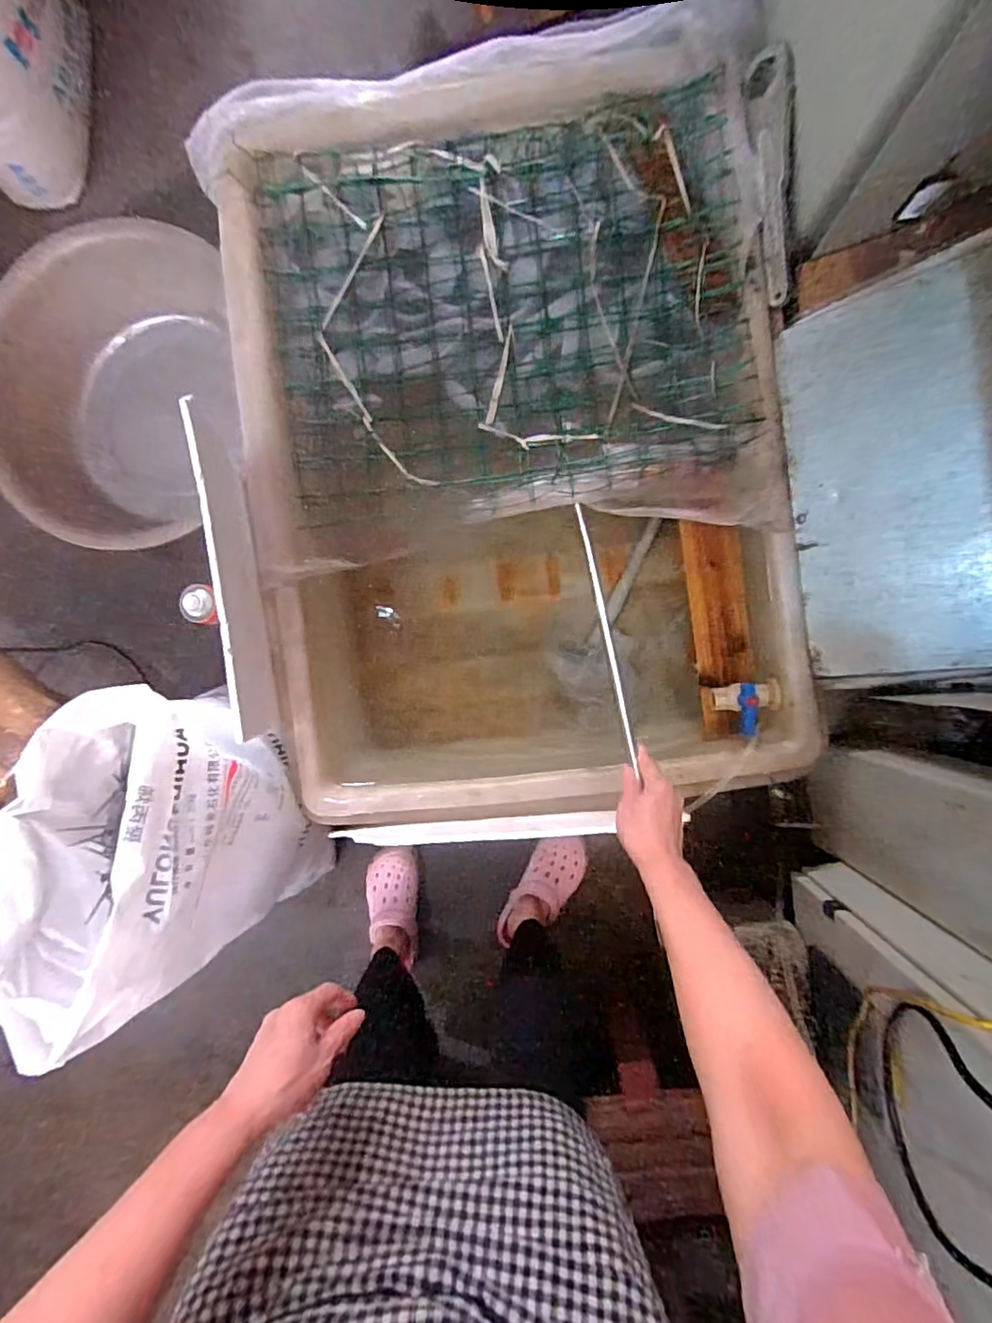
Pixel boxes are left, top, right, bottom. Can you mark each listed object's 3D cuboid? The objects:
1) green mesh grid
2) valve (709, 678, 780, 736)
[{"bbox_3d":[0.010,-0.523,0.876,0.707,0.072,0.557,-6,91,4],"label":"green mesh grid"},{"bbox_3d":[0.383,0.071,0.870,0.095,0.044,0.077,-8,91,4],"label":"valve"}]

